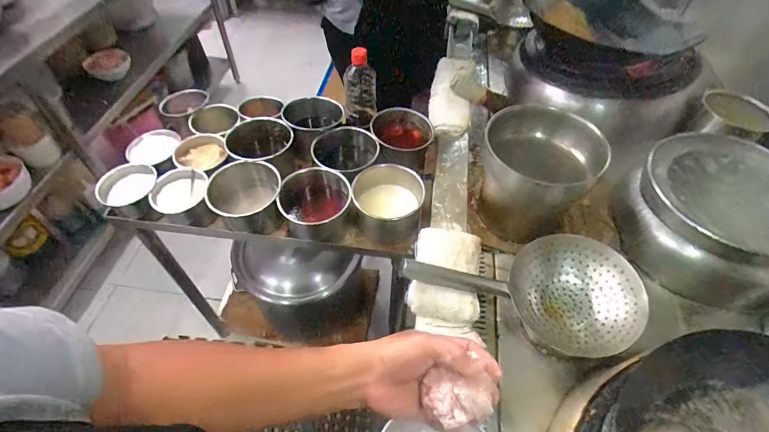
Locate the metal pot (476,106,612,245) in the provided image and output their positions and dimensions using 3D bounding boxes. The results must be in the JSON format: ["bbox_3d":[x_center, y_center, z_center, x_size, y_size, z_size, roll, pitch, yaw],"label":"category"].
[{"bbox_3d":[0.298,-0.078,0.799,0.191,0.210,0.193,11,53,5],"label":"metal pot"}]

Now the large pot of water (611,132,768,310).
[{"bbox_3d":[0.652,-0.009,0.793,0.288,0.195,0.286,1,52,-2],"label":"large pot of water"}]

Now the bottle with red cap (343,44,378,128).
[{"bbox_3d":[-0.055,-0.288,0.891,0.072,0.197,0.064,-1,52,-4],"label":"bottle with red cap"}]

